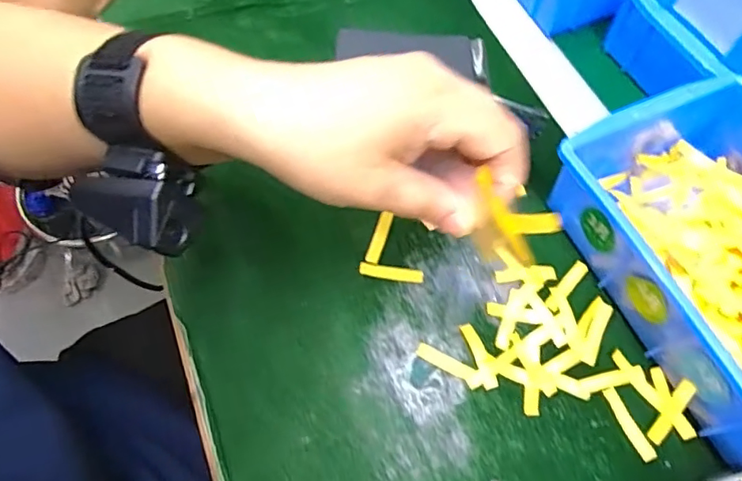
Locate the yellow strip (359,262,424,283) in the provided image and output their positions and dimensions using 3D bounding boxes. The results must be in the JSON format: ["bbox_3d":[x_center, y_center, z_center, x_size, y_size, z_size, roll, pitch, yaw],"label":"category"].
[{"bbox_3d":[0.013,0.020,0.322,0.040,0.004,0.008,9,63,4],"label":"yellow strip"}]

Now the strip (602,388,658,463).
[{"bbox_3d":[0.142,0.101,0.284,0.008,0.004,0.040,-21,65,-11],"label":"strip"}]

